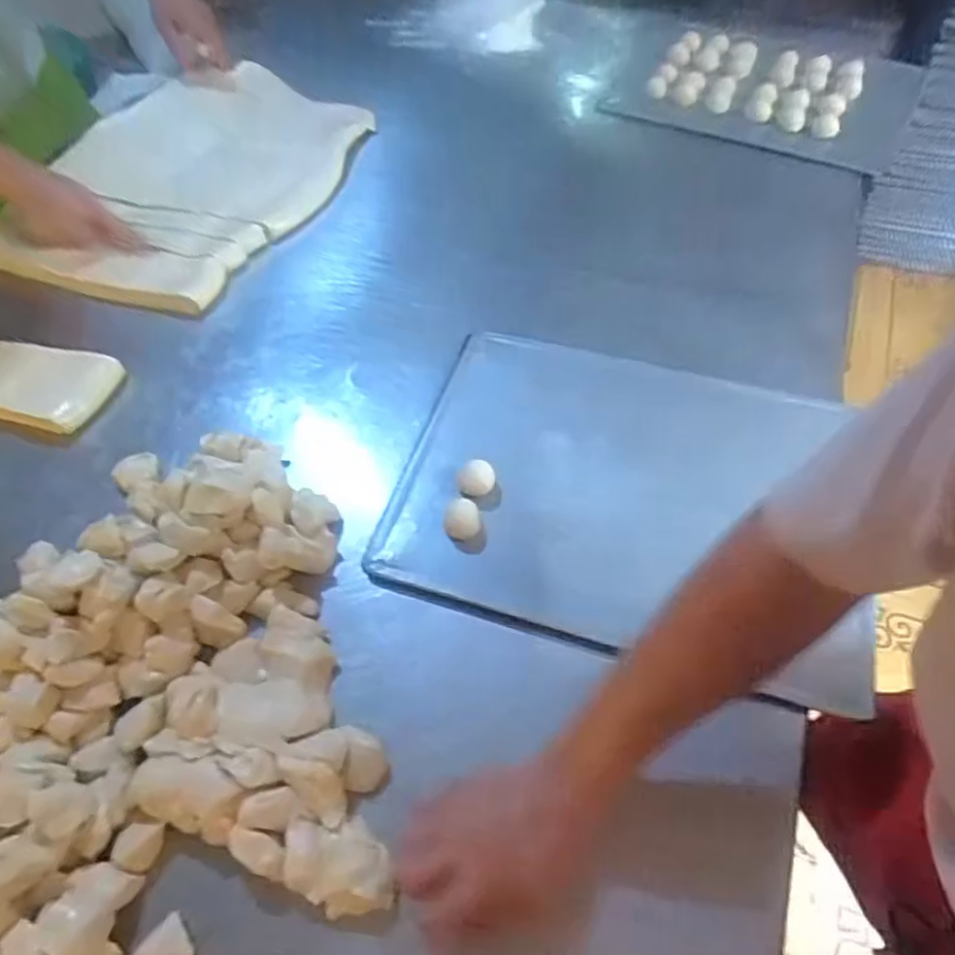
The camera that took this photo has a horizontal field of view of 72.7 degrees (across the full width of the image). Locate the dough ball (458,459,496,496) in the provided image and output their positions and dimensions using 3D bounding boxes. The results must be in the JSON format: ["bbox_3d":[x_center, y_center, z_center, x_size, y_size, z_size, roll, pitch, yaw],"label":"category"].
[{"bbox_3d":[-0.001,0.001,0.629,0.035,0.028,0.027,7,58,7],"label":"dough ball"}]

